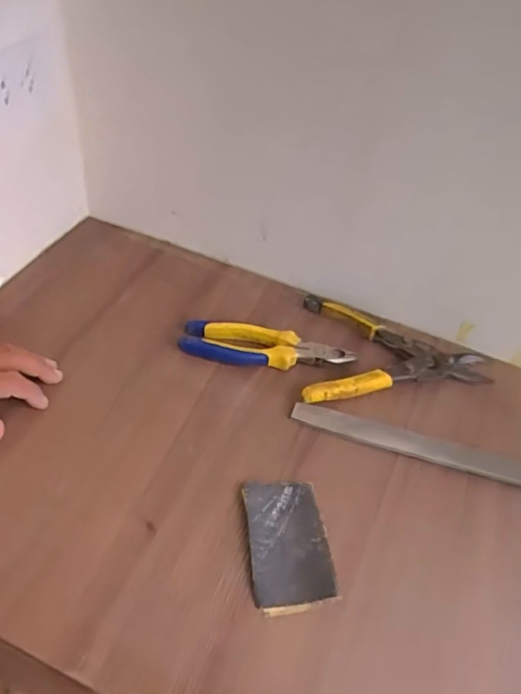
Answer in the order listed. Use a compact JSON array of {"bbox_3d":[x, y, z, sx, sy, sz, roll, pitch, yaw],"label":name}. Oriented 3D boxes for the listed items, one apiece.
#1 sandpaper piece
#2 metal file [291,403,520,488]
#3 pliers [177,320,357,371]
[{"bbox_3d":[0.025,0.173,0.493,0.070,0.014,0.116,-2,47,-9],"label":"sandpaper piece"},{"bbox_3d":[0.237,0.120,0.561,0.413,0.018,0.026,15,46,7],"label":"metal file"},{"bbox_3d":[0.006,0.001,0.642,0.195,0.019,0.048,11,46,3],"label":"pliers"}]

